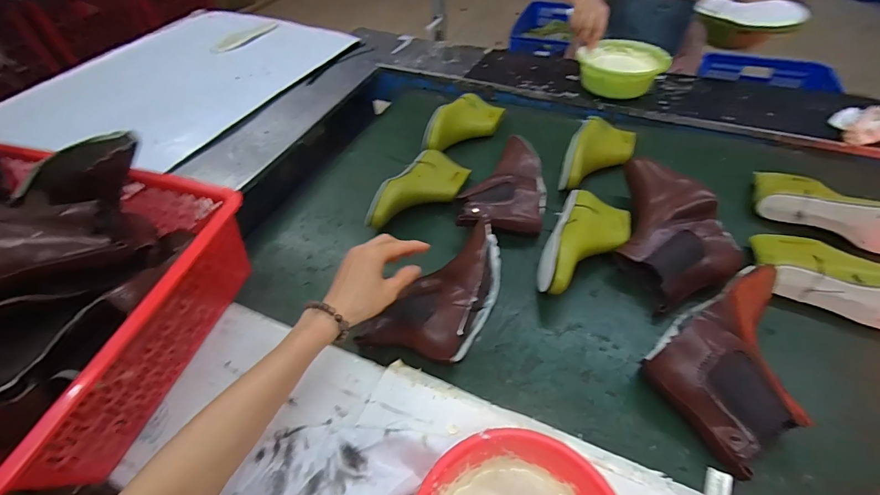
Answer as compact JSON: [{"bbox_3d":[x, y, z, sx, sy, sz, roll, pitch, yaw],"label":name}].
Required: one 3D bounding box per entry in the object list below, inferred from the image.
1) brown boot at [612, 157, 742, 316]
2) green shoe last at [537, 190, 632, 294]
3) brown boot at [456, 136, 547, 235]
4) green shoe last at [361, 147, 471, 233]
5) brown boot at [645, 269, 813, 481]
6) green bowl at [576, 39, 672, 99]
[{"bbox_3d":[0.369,-0.026,0.626,0.154,0.094,0.262,13,51,15],"label":"brown boot"},{"bbox_3d":[0.228,-0.002,0.629,0.107,0.073,0.223,21,54,20],"label":"green shoe last"},{"bbox_3d":[0.121,-0.109,0.730,0.148,0.063,0.247,11,51,13],"label":"brown boot"},{"bbox_3d":[-0.035,-0.107,0.723,0.094,0.057,0.226,24,55,22],"label":"green shoe last"},{"bbox_3d":[0.379,0.133,0.486,0.234,0.102,0.148,-28,53,-19],"label":"brown boot"},{"bbox_3d":[0.422,-0.425,0.955,0.189,0.089,0.200,-1,47,1],"label":"green bowl"}]

